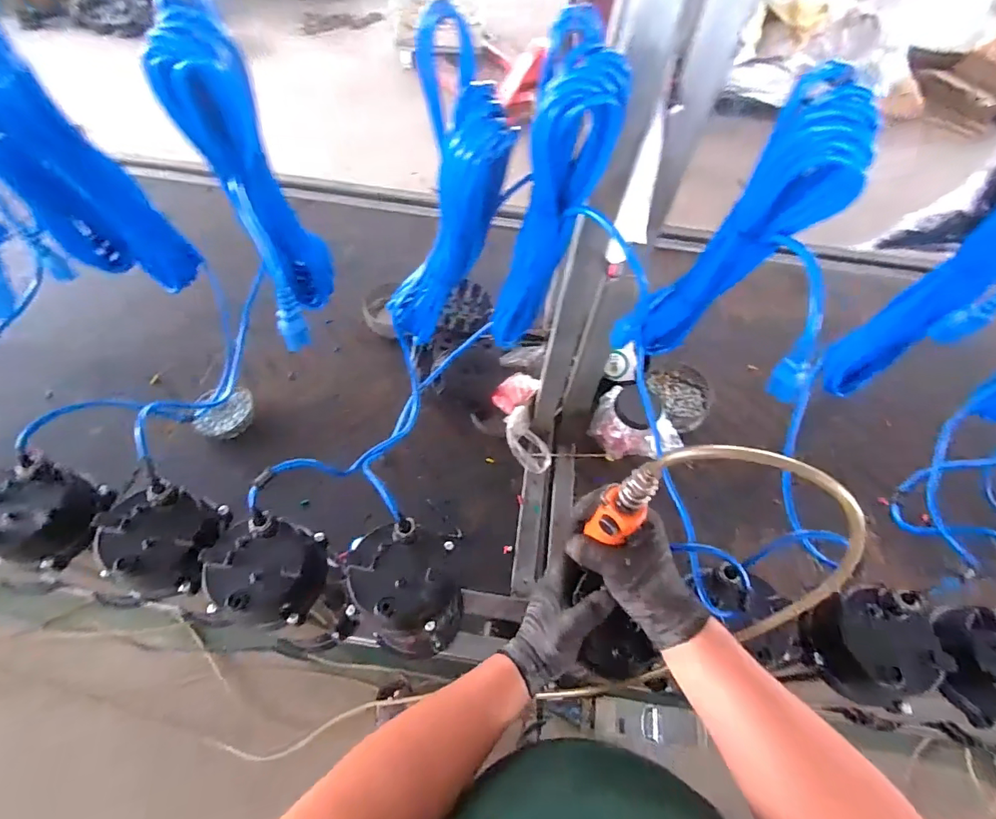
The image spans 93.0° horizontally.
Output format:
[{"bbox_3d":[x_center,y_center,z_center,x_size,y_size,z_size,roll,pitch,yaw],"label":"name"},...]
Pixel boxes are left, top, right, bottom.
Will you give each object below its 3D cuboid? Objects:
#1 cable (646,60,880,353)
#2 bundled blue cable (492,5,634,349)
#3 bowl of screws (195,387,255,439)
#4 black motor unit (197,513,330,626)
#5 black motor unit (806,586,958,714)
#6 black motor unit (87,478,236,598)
[{"bbox_3d":[0.234,-0.148,0.489,0.096,0.334,0.082,12,58,4],"label":"cable"},{"bbox_3d":[0.049,-0.185,0.495,0.096,0.343,0.049,-2,58,-5],"label":"bundled blue cable"},{"bbox_3d":[-0.524,0.003,0.910,0.090,0.044,0.110,-6,59,-7],"label":"bowl of screws"},{"bbox_3d":[-0.267,0.189,0.545,0.122,0.067,0.112,-4,59,-6],"label":"black motor unit"},{"bbox_3d":[0.431,0.269,0.535,0.108,0.075,0.116,2,58,-3],"label":"black motor unit"},{"bbox_3d":[-0.399,0.156,0.563,0.122,0.070,0.111,1,58,-3],"label":"black motor unit"}]

